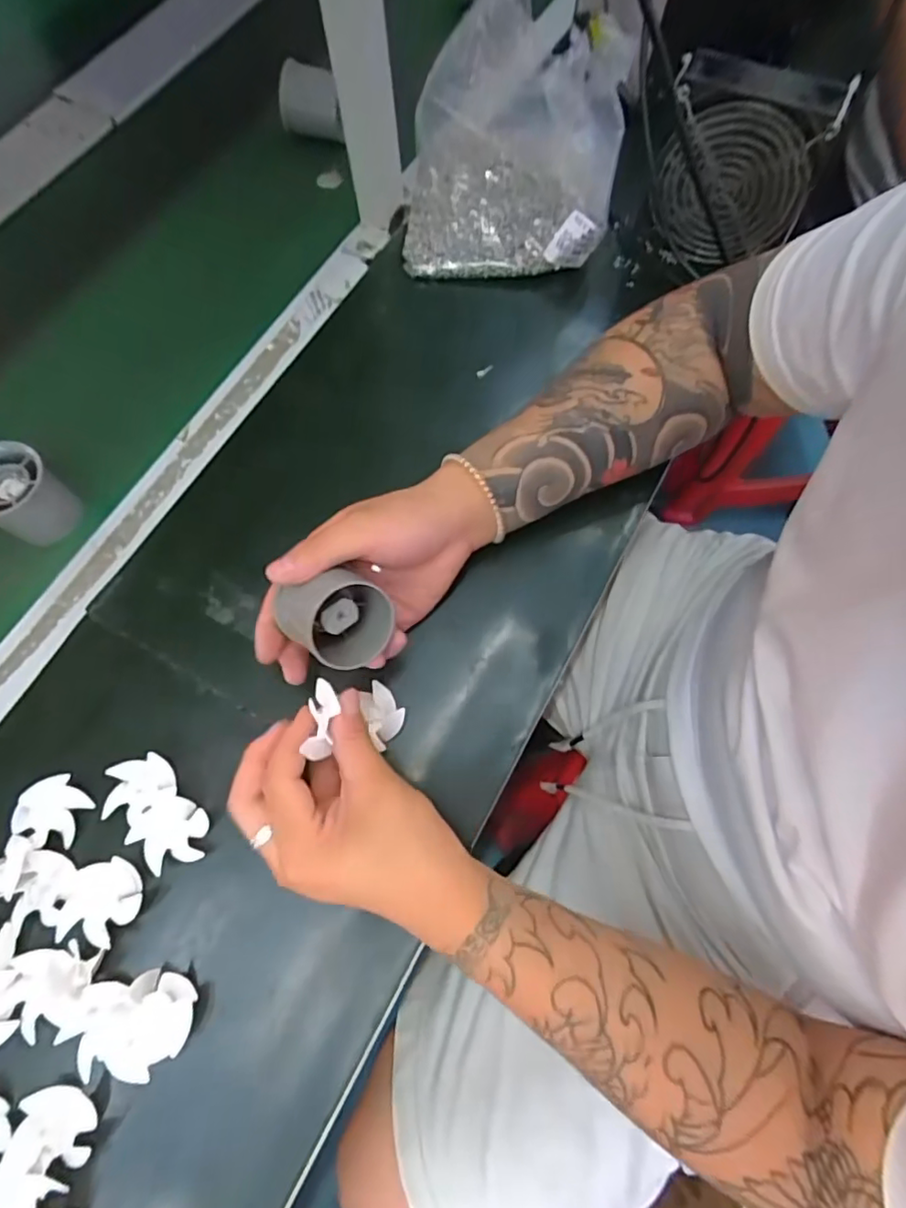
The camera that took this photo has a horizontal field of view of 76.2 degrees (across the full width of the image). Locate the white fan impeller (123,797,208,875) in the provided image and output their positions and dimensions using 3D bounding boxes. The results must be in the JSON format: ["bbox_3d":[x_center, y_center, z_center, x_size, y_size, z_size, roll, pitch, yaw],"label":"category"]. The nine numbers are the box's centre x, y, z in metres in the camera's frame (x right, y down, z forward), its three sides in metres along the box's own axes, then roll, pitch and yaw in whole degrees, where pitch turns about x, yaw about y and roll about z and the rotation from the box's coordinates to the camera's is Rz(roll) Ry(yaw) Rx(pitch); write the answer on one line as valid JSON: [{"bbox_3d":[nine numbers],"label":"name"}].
[{"bbox_3d":[-0.169,0.135,0.344,0.044,0.011,0.040,-10,71,-3],"label":"white fan impeller"}]

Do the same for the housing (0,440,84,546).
[{"bbox_3d":[-0.299,-0.074,0.404,0.052,0.053,0.054,34,75,11],"label":"housing"}]

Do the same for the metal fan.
[{"bbox_3d":[0.220,-0.340,0.456,0.120,0.119,0.053,20,72,7],"label":"metal fan"}]

